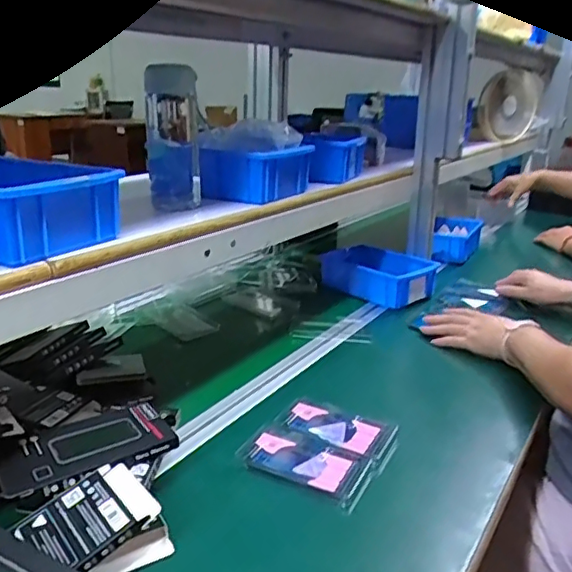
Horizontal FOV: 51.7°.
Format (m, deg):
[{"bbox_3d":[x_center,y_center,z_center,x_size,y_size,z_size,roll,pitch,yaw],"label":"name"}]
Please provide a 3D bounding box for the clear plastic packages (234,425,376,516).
[{"bbox_3d":[0.019,0.184,0.618,0.135,0.012,0.071,11,21,25],"label":"clear plastic packages"}]

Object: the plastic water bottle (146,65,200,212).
[{"bbox_3d":[-0.130,-0.163,0.680,0.061,0.164,0.053,-2,19,-10],"label":"plastic water bottle"}]

